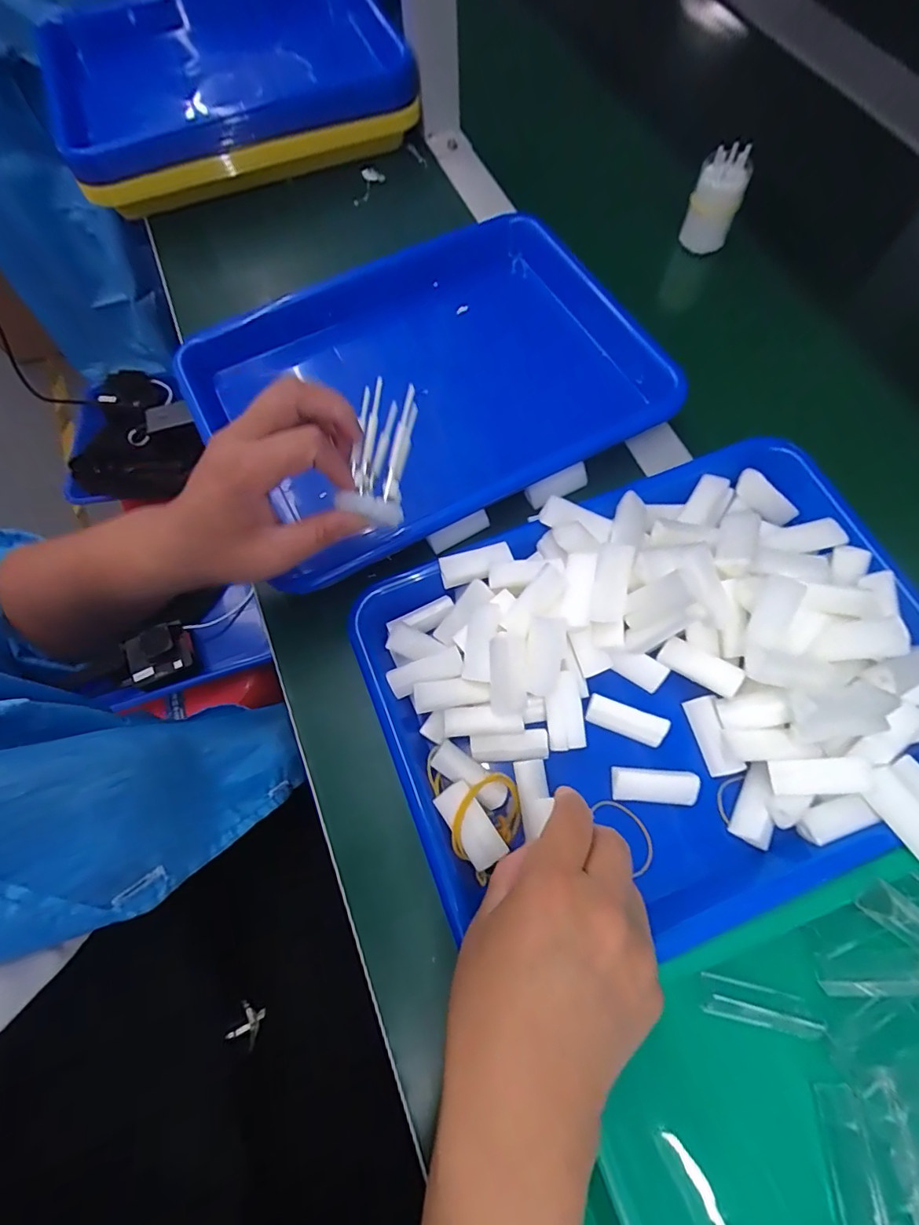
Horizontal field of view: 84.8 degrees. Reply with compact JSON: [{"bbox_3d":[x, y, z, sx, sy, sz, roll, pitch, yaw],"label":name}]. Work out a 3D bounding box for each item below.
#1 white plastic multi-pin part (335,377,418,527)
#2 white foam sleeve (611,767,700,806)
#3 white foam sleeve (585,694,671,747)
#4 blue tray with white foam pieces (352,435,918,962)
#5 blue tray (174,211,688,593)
[{"bbox_3d":[-0.044,-0.088,0.282,0.030,0.034,0.074,7,77,5],"label":"white plastic multi-pin part"},{"bbox_3d":[0.114,0.101,0.294,0.048,0.013,0.018,3,70,4],"label":"white foam sleeve"},{"bbox_3d":[0.101,0.065,0.306,0.047,0.014,0.015,20,72,10],"label":"white foam sleeve"},{"bbox_3d":[0.119,0.037,0.290,0.326,0.057,0.248,-21,70,-5],"label":"blue tray with white foam pieces"},{"bbox_3d":[-0.025,-0.175,0.395,0.333,0.044,0.243,-27,71,-7],"label":"blue tray"}]

